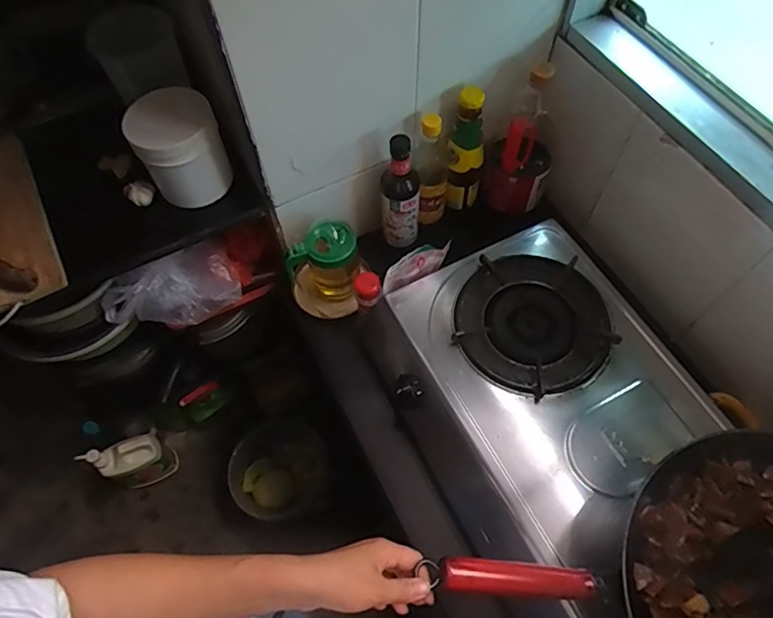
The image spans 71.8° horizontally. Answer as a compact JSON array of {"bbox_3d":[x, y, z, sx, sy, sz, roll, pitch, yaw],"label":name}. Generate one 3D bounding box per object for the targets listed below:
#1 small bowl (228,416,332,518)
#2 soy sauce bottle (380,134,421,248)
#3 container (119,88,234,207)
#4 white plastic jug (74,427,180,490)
[{"bbox_3d":[-0.283,0.419,1.390,0.250,0.088,0.223,-27,64,-14],"label":"small bowl"},{"bbox_3d":[0.025,-0.188,0.898,0.060,0.224,0.053,8,61,4],"label":"soy sauce bottle"},{"bbox_3d":[-0.325,-0.249,0.836,0.116,0.147,0.125,0,60,0],"label":"container"},{"bbox_3d":[-0.663,0.403,1.408,0.162,0.224,0.082,-28,64,-15],"label":"white plastic jug"}]

